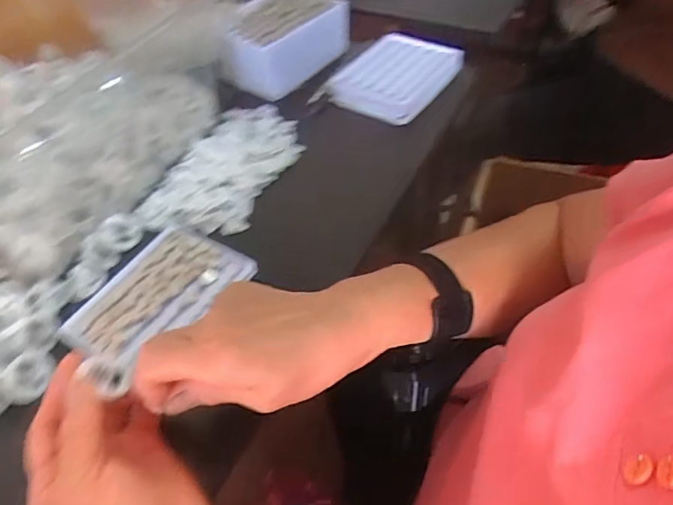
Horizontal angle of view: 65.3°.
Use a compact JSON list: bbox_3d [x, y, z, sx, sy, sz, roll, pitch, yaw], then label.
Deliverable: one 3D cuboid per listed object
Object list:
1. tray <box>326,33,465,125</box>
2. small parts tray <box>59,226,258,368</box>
[{"bbox_3d":[0.066,-0.206,0.613,0.109,0.024,0.146,24,56,23],"label":"tray"},{"bbox_3d":[-0.146,0.033,0.428,0.094,0.010,0.133,28,57,25],"label":"small parts tray"}]

